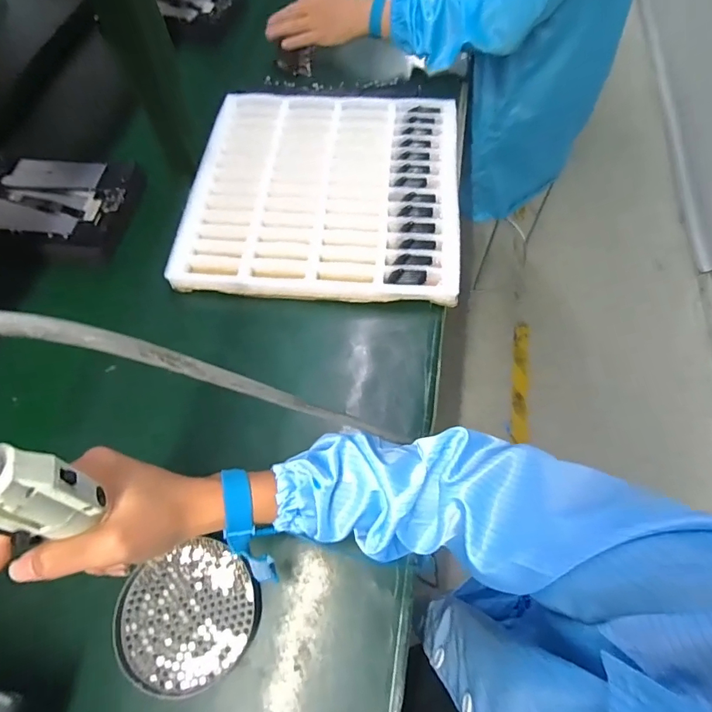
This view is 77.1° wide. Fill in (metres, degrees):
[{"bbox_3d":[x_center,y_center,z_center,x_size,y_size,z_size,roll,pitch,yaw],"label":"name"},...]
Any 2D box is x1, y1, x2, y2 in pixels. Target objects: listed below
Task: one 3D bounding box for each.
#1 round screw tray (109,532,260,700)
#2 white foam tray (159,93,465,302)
[{"bbox_3d":[-0.141,0.220,0.382,0.111,0.020,0.109,0,63,-1],"label":"round screw tray"},{"bbox_3d":[-0.039,-0.224,0.592,0.339,0.036,0.334,4,63,3],"label":"white foam tray"}]

